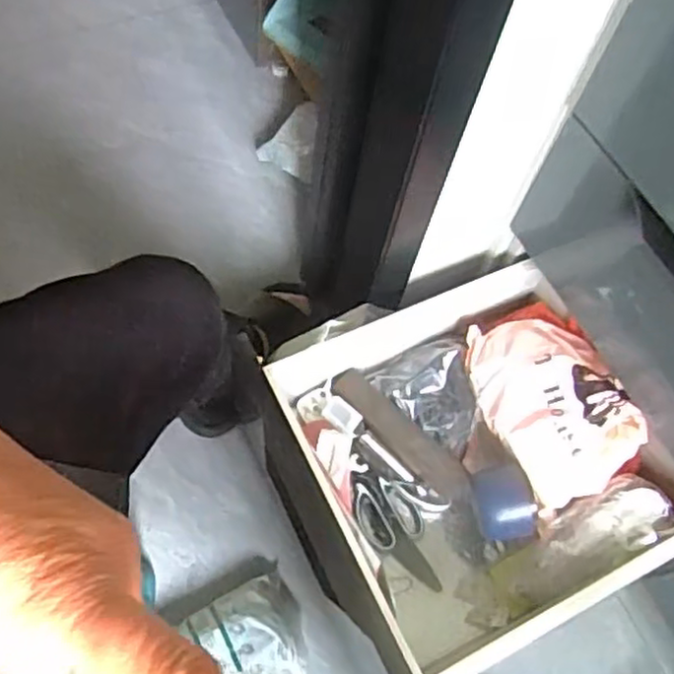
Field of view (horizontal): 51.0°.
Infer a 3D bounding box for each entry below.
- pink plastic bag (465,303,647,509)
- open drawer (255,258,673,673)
[{"bbox_3d":[0.259,0.064,0.860,0.158,0.072,0.254,-15,67,-14],"label":"pink plastic bag"},{"bbox_3d":[0.151,0.139,0.843,0.430,0.151,0.407,-19,68,-16],"label":"open drawer"}]

